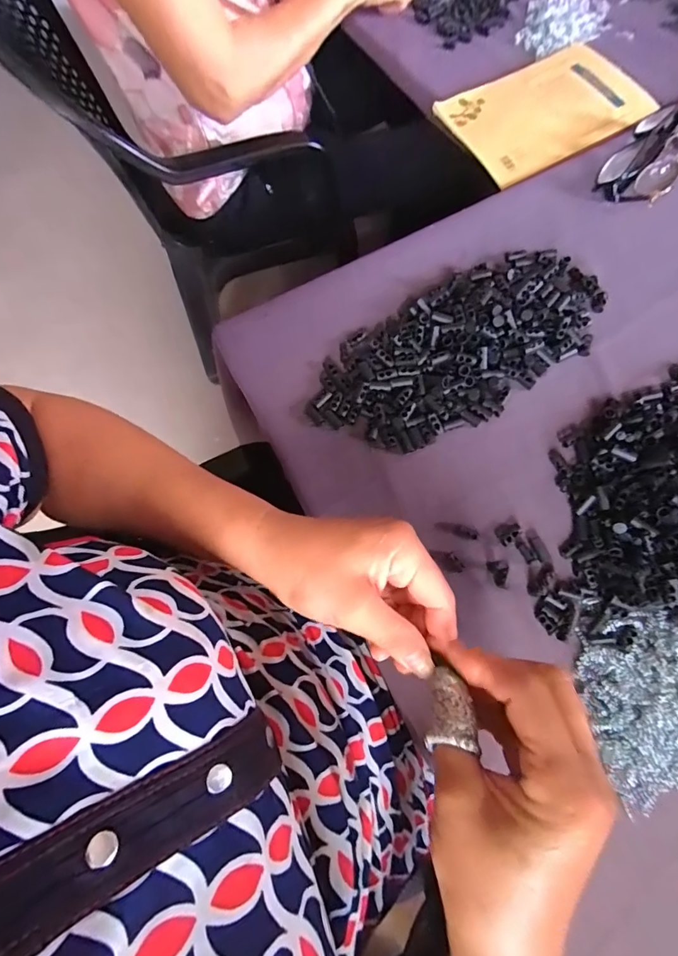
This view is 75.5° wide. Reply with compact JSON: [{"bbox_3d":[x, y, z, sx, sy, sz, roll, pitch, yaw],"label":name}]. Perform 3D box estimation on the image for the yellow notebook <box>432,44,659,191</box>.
[{"bbox_3d":[0.236,-0.413,0.489,0.217,0.010,0.146,-30,72,-9],"label":"yellow notebook"}]

